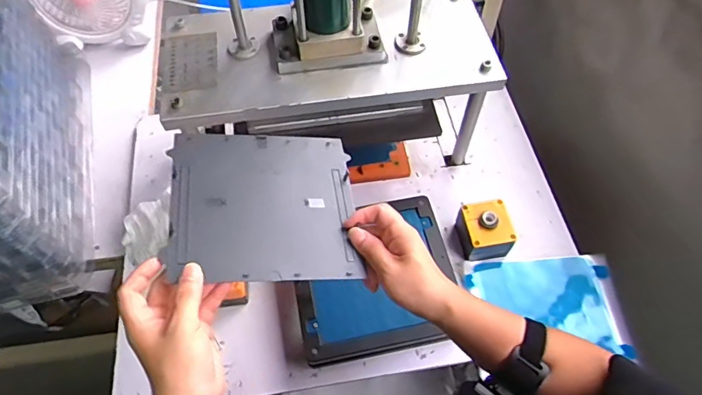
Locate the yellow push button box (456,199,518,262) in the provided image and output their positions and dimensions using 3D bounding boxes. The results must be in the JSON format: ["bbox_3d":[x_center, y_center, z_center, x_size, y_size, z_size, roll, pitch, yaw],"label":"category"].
[{"bbox_3d":[0.222,0.054,0.805,0.075,0.071,0.080,-5,60,-5],"label":"yellow push button box"}]

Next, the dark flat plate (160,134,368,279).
[{"bbox_3d":[-0.087,0.004,0.504,0.183,0.009,0.178,3,55,-18],"label":"dark flat plate"}]

